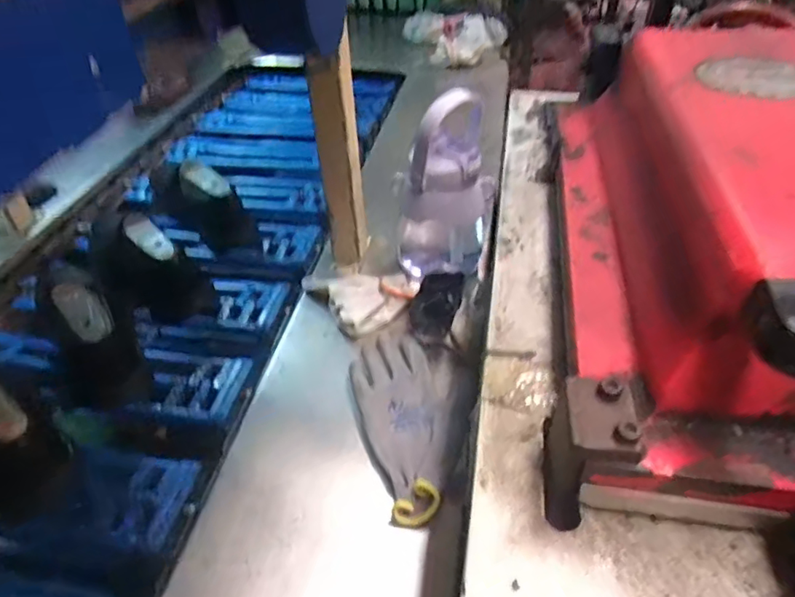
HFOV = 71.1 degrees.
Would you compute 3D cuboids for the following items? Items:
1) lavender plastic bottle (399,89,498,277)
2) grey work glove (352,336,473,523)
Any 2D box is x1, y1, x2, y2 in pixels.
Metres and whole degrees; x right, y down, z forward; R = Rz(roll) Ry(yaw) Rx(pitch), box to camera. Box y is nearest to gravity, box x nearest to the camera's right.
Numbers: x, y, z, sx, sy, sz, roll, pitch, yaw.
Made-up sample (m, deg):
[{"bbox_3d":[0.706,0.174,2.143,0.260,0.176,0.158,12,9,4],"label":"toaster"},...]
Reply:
[{"bbox_3d":[0.057,-0.130,0.680,0.106,0.247,0.079,-5,42,-3],"label":"lavender plastic bottle"},{"bbox_3d":[0.021,0.112,0.541,0.118,0.025,0.209,-8,42,-6],"label":"grey work glove"}]

